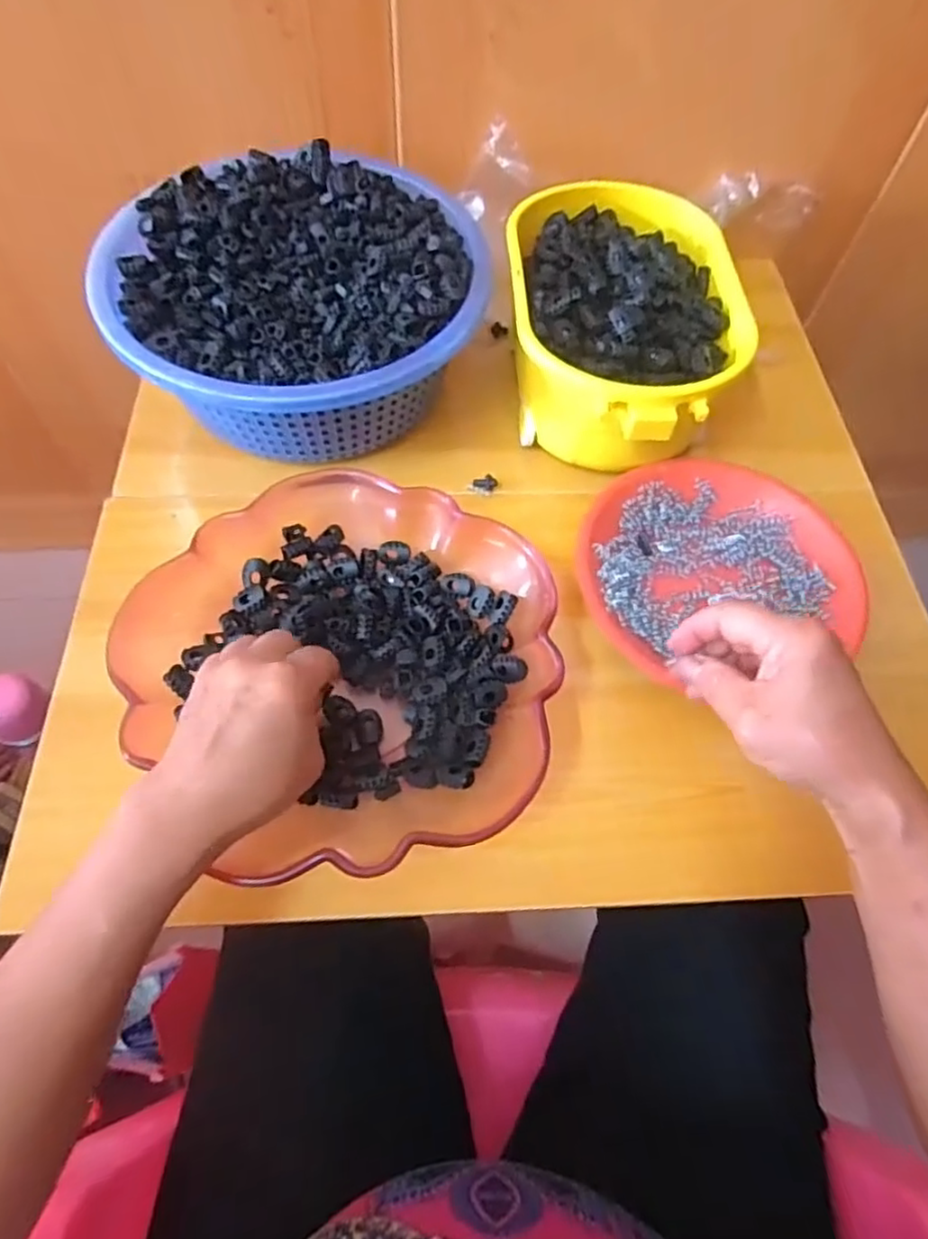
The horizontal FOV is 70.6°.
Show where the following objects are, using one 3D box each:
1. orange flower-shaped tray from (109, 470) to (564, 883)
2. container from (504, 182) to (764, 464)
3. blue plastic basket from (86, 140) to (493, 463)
[{"bbox_3d":[-0.065,0.031,0.394,0.245,0.058,0.245,31,65,14],"label":"orange flower-shaped tray"},{"bbox_3d":[0.117,-0.224,0.512,0.165,0.087,0.250,-1,62,-3],"label":"container"},{"bbox_3d":[-0.122,-0.242,0.500,0.263,0.089,0.243,-8,63,-6],"label":"blue plastic basket"}]

